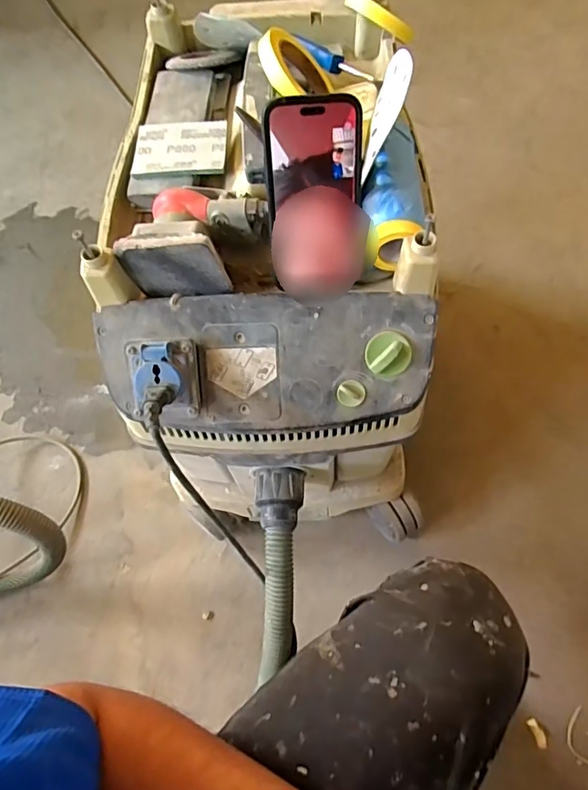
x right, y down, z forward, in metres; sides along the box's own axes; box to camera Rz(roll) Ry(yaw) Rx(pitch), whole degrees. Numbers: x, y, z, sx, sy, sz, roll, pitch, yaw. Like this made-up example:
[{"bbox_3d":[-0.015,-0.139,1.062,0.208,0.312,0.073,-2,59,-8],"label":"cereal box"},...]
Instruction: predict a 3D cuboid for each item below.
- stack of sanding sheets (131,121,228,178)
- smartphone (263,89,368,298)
[{"bbox_3d":[-0.123,-0.268,0.560,0.099,0.012,0.073,-1,64,2],"label":"stack of sanding sheets"},{"bbox_3d":[0.020,-0.169,0.449,0.082,0.157,0.016,-9,28,-12],"label":"smartphone"}]

